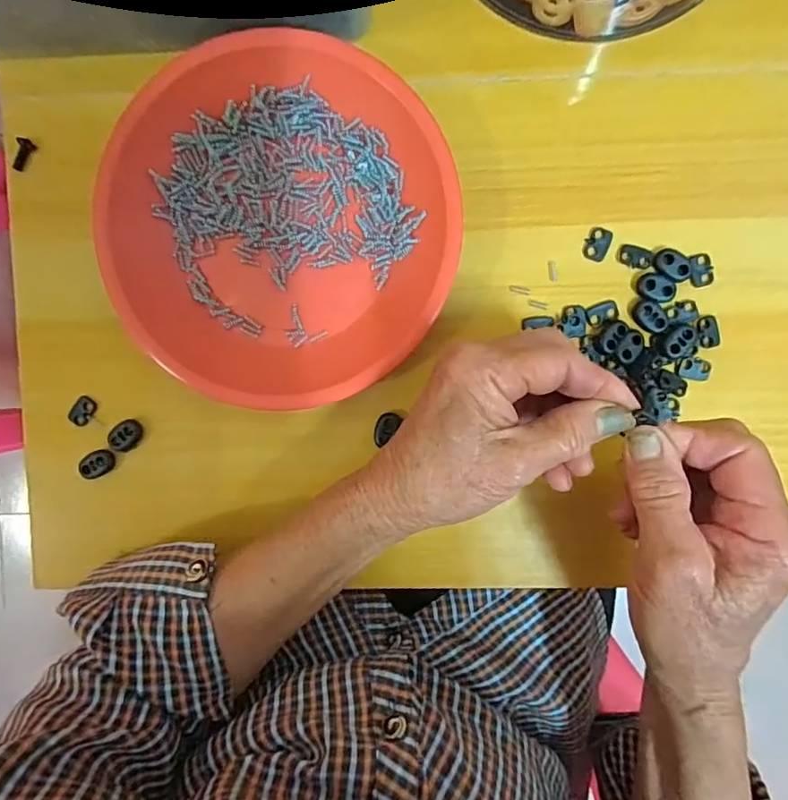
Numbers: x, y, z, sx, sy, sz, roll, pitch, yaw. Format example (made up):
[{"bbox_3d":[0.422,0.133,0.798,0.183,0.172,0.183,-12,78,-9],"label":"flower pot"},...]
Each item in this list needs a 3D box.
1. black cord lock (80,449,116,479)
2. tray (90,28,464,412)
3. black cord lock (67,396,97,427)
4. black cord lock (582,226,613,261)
[{"bbox_3d":[-0.178,0.038,0.310,0.019,0.006,0.014,-33,94,4],"label":"black cord lock"},{"bbox_3d":[-0.063,-0.096,0.288,0.184,0.024,0.195,-25,94,3],"label":"tray"},{"bbox_3d":[-0.186,0.007,0.310,0.011,0.005,0.017,27,95,-1],"label":"black cord lock"},{"bbox_3d":[0.117,-0.090,0.295,0.014,0.004,0.018,21,95,-1],"label":"black cord lock"}]

